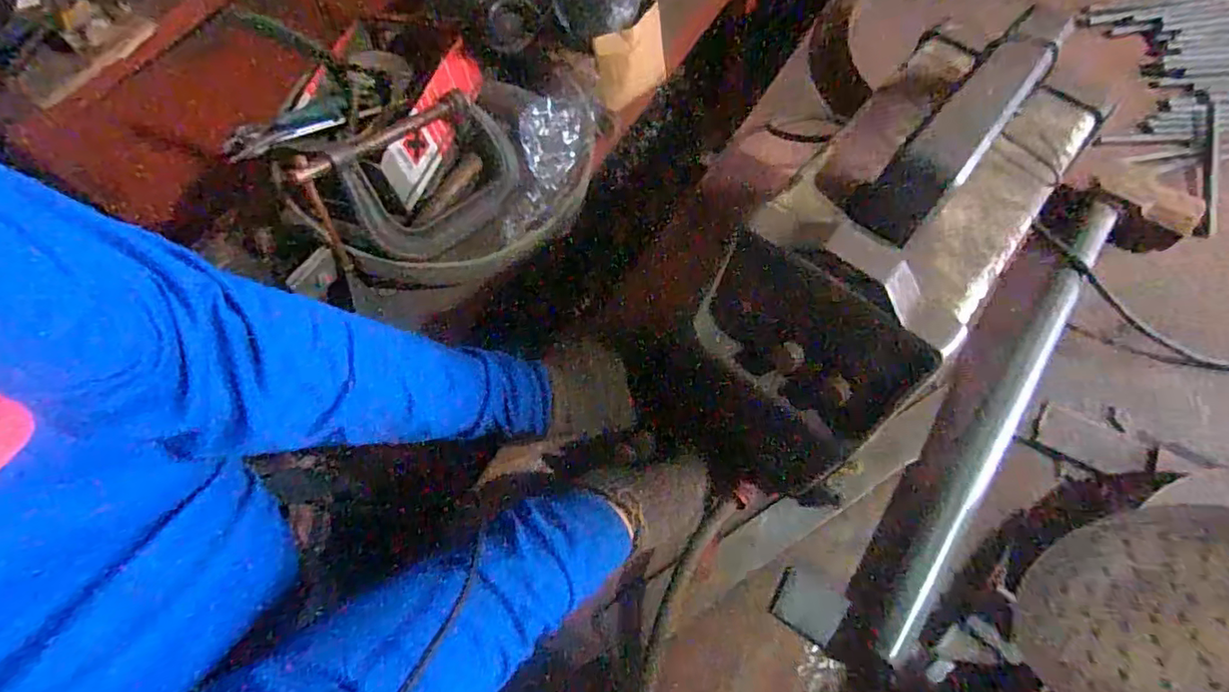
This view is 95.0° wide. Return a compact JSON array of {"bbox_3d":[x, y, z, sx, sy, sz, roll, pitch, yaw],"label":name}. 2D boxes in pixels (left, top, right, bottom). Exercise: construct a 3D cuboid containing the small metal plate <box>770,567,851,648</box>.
[{"bbox_3d":[0.171,0.229,0.497,0.054,0.006,0.046,30,85,23],"label":"small metal plate"}]

